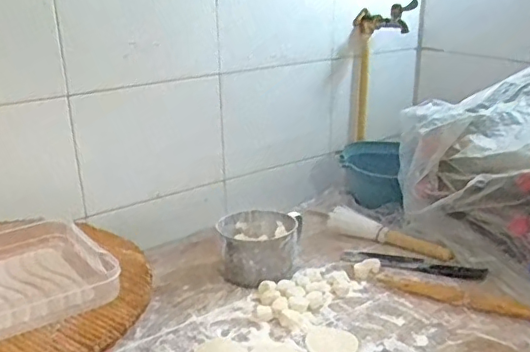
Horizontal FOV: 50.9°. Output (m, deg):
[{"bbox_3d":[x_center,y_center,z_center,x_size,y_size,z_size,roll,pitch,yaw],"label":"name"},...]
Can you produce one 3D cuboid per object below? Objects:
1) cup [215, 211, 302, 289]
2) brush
[{"bbox_3d":[-0.013,0.131,0.997,0.137,0.089,0.129,-1,21,0],"label":"cup"},{"bbox_3d":[0.239,0.110,1.099,0.262,0.045,0.025,14,26,34],"label":"brush"}]

